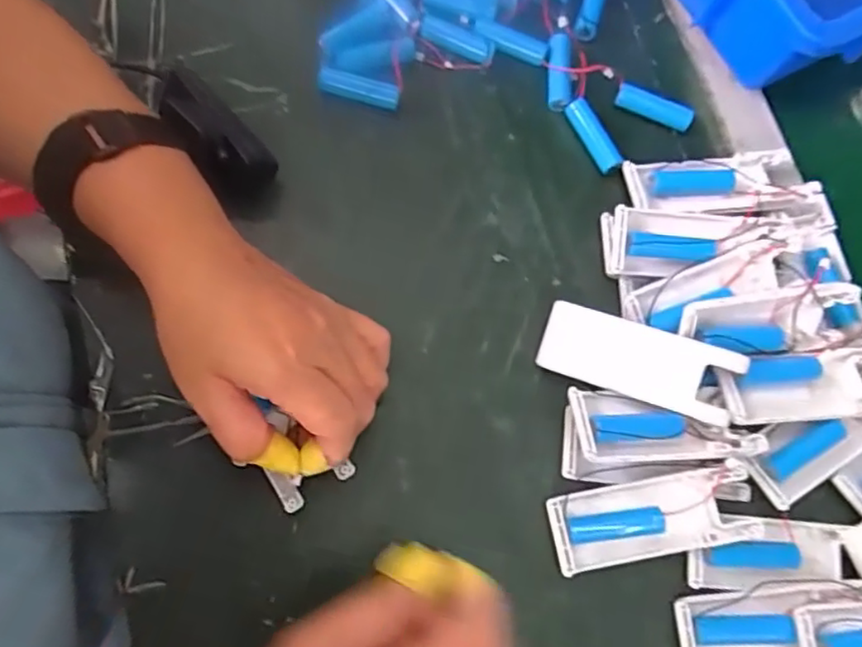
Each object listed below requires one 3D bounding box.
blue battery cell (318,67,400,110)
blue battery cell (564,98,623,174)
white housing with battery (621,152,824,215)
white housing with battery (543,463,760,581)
[{"bbox_3d":[-0.044,-0.143,0.380,0.049,0.010,0.015,12,74,-3],"label":"blue battery cell"},{"bbox_3d":[0.103,-0.119,0.393,0.014,0.016,0.048,-32,91,-11],"label":"blue battery cell"},{"bbox_3d":[0.181,-0.087,0.389,0.117,0.017,0.038,-4,76,-7],"label":"white housing with battery"},{"bbox_3d":[0.115,0.104,0.328,0.102,0.019,0.041,-9,77,-9],"label":"white housing with battery"}]

